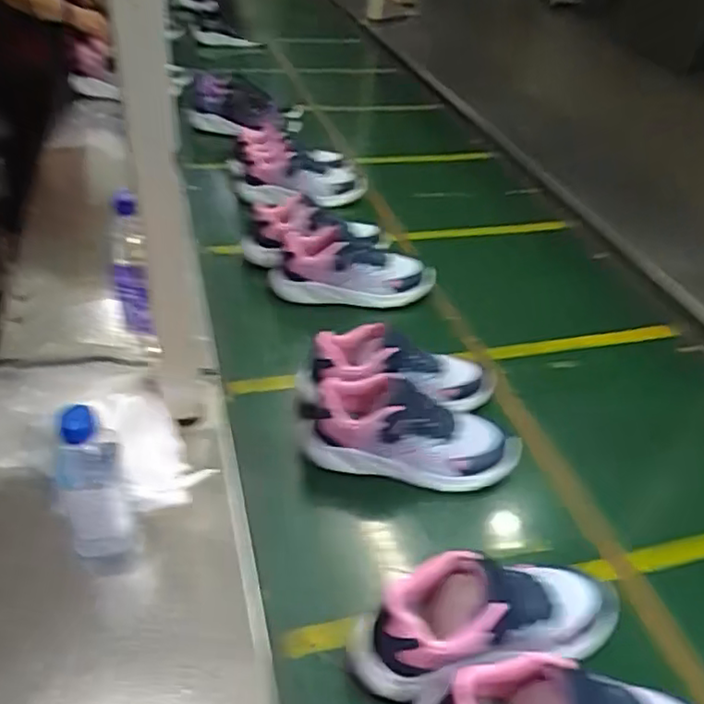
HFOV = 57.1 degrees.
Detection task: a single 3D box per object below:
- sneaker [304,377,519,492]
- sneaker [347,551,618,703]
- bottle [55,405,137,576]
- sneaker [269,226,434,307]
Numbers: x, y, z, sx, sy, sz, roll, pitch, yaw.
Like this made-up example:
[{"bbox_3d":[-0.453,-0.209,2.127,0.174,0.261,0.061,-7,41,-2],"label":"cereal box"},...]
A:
[{"bbox_3d":[0.066,0.090,0.751,0.255,0.095,0.087,8,40,4],"label":"sneaker"},{"bbox_3d":[0.126,0.235,0.563,0.246,0.091,0.101,-6,41,-14],"label":"sneaker"},{"bbox_3d":[-0.229,0.123,0.572,0.050,0.168,0.066,-13,43,-21],"label":"bottle"},{"bbox_3d":[0.002,-0.131,1.006,0.247,0.100,0.102,-4,41,-11],"label":"sneaker"}]

